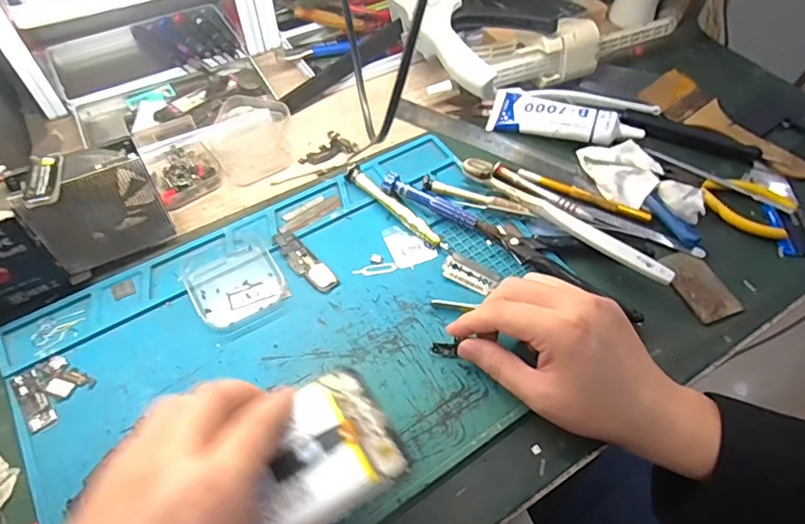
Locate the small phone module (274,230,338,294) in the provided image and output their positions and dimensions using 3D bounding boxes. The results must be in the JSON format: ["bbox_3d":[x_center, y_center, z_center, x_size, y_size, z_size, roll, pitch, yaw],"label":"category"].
[{"bbox_3d":[-0.077,-0.001,0.395,0.020,0.004,0.066,-39,66,-24],"label":"small phone module"}]

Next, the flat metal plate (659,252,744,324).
[{"bbox_3d":[0.229,0.017,0.393,0.036,0.004,0.059,-17,58,-12],"label":"flat metal plate"}]

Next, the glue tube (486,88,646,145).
[{"bbox_3d":[0.154,-0.142,0.481,0.134,0.028,0.053,17,58,10],"label":"glue tube"}]

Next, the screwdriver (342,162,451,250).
[{"bbox_3d":[-0.006,-0.045,0.421,0.110,0.015,0.012,40,64,22],"label":"screwdriver"}]

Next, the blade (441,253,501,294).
[{"bbox_3d":[0.053,0.008,0.392,0.042,0.004,0.025,28,65,8],"label":"blade"}]

